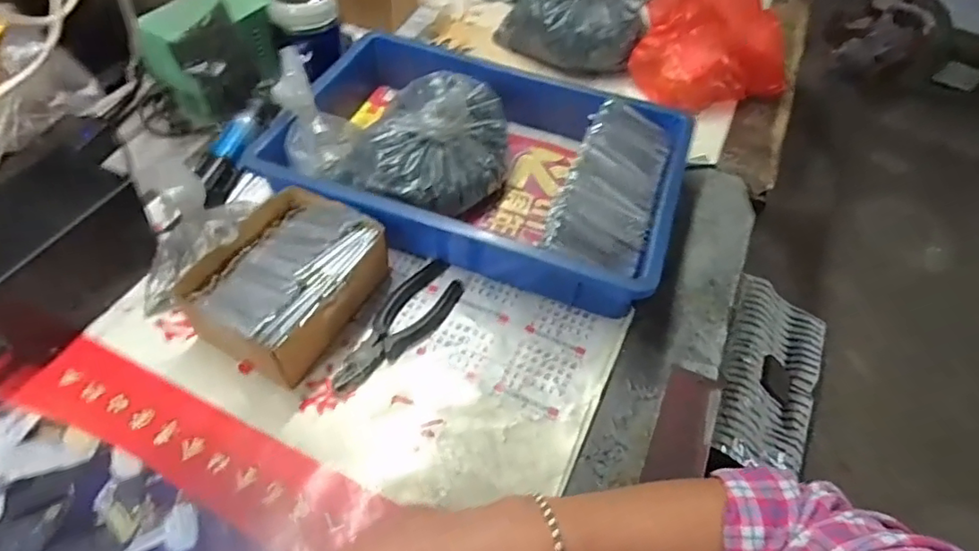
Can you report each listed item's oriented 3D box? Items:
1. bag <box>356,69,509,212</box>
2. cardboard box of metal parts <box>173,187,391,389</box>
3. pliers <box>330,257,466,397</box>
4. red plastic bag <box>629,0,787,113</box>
[{"bbox_3d":[-0.061,-0.145,0.626,0.165,0.113,0.165,5,53,-2],"label":"bag"},{"bbox_3d":[-0.193,0.005,0.533,0.130,0.069,0.168,26,56,14],"label":"cardboard box of metal parts"},{"bbox_3d":[-0.085,0.047,0.544,0.056,0.016,0.168,26,56,14],"label":"pliers"},{"bbox_3d":[0.314,-0.328,0.755,0.209,0.172,0.166,21,55,10],"label":"red plastic bag"}]

